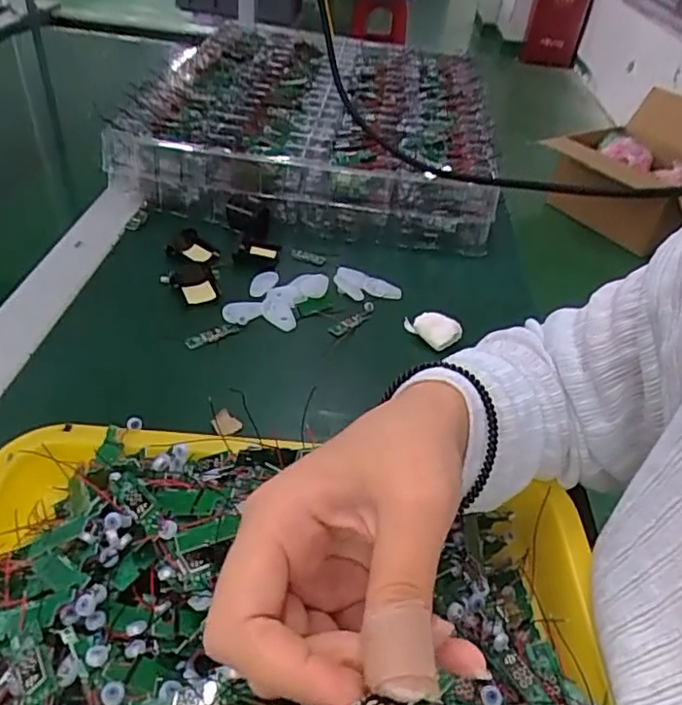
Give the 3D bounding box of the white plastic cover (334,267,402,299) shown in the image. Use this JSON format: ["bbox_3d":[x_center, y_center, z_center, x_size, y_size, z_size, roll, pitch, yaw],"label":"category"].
[{"bbox_3d":[0.025,-0.063,0.549,0.061,0.016,0.026,7,39,0],"label":"white plastic cover"}]

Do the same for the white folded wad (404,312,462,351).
[{"bbox_3d":[0.075,-0.016,0.496,0.047,0.030,0.024,14,40,9],"label":"white folded wad"}]

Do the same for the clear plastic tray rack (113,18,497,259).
[{"bbox_3d":[-0.018,-0.318,0.800,0.399,0.083,0.533,8,39,1],"label":"clear plastic tray rack"}]

